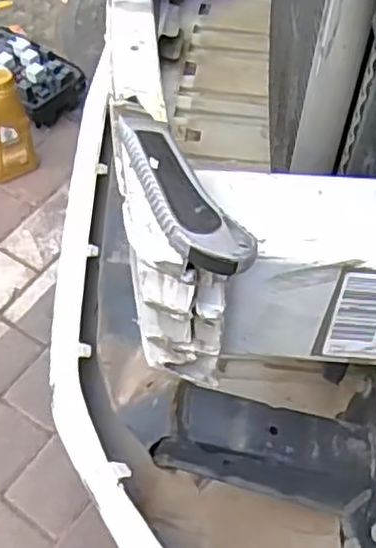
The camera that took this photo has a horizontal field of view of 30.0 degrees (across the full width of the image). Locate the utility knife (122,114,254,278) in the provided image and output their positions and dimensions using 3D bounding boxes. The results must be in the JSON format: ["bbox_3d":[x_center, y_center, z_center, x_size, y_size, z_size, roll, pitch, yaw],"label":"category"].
[{"bbox_3d":[-0.007,-0.044,0.354,0.035,0.013,0.120,-22,55,-16],"label":"utility knife"}]

